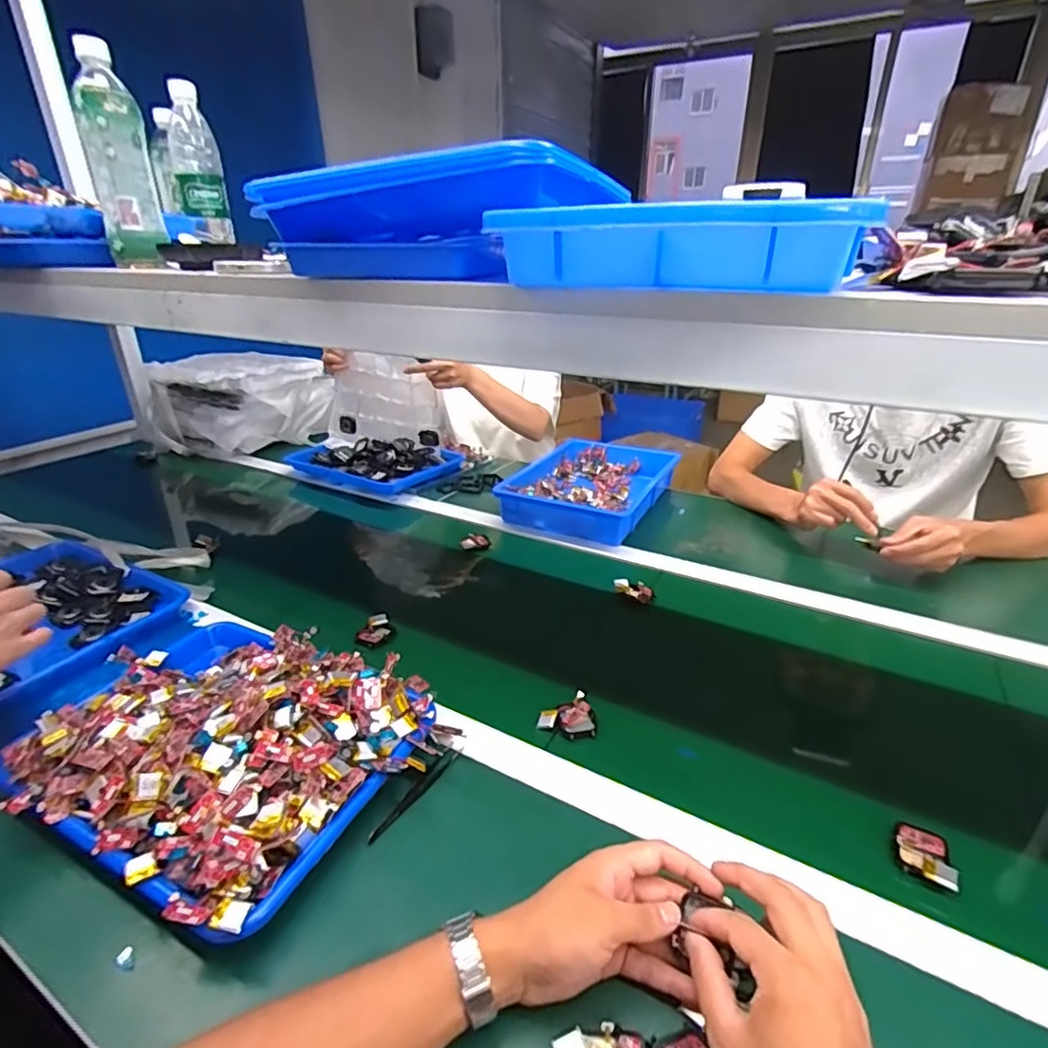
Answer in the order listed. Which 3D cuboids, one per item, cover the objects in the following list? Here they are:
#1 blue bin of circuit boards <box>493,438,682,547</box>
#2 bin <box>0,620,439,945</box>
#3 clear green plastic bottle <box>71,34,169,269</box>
[{"bbox_3d":[0.132,-0.075,1.104,0.240,0.064,0.364,13,29,25],"label":"blue bin of circuit boards"},{"bbox_3d":[-0.281,0.180,0.536,0.330,0.075,0.255,13,29,24],"label":"bin"},{"bbox_3d":[-0.459,-0.413,0.652,0.062,0.213,0.065,-14,29,-26],"label":"clear green plastic bottle"}]

